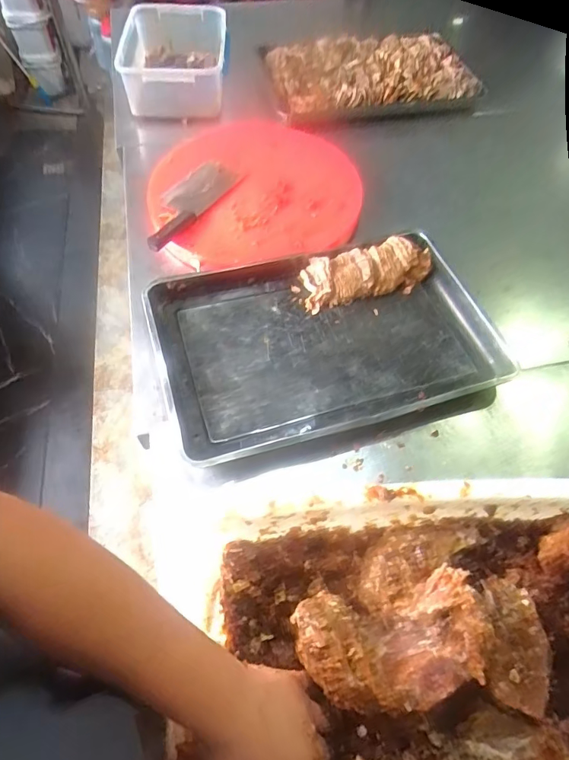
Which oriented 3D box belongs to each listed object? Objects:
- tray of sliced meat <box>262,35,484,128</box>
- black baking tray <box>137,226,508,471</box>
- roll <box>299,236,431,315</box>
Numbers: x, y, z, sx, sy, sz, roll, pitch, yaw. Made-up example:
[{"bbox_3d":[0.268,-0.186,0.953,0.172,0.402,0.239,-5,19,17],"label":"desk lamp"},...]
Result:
[{"bbox_3d":[0.213,-0.762,1.138,0.490,0.061,0.331,-10,61,-8],"label":"tray of sliced meat"},{"bbox_3d":[0.069,-0.077,0.811,0.570,0.052,0.377,-14,61,-10],"label":"black baking tray"},{"bbox_3d":[0.155,-0.206,0.882,0.263,0.055,0.096,-13,61,-10],"label":"roll"}]

